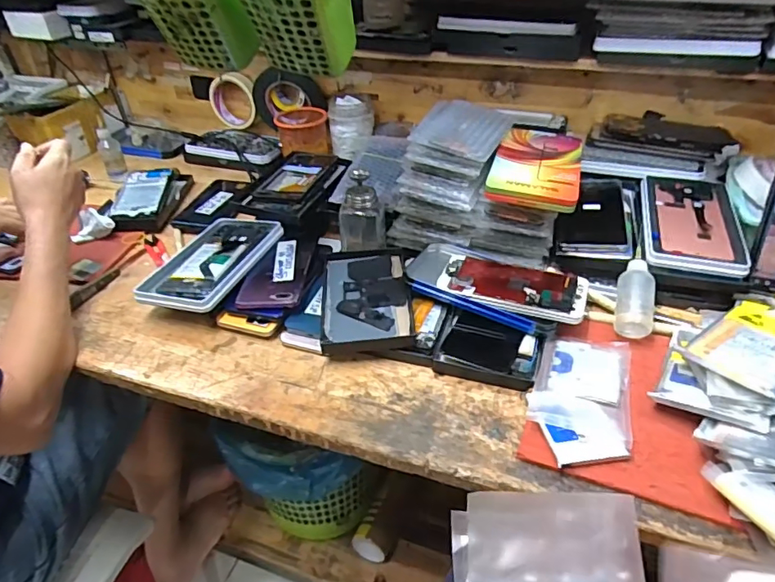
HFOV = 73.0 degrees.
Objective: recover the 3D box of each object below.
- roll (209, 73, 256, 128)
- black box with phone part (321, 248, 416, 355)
[{"bbox_3d":[-0.262,-0.318,0.893,0.083,0.110,0.021,12,40,19],"label":"roll"},{"bbox_3d":[-0.024,0.003,0.604,0.096,0.016,0.171,-4,37,-2],"label":"black box with phone part"}]

